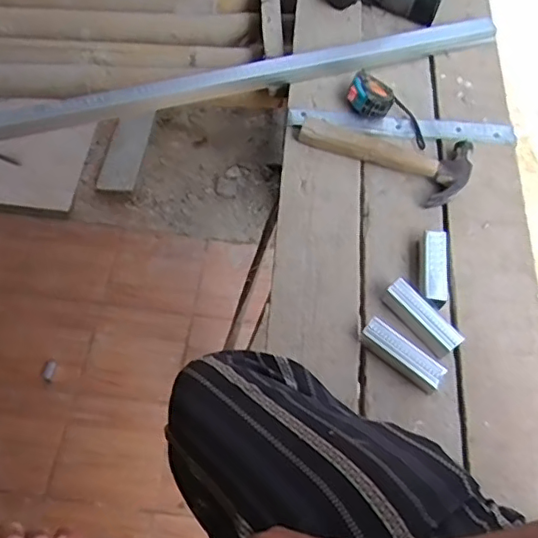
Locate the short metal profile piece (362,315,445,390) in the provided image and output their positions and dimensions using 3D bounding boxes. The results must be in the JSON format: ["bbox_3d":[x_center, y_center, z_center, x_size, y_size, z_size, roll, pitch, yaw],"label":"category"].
[{"bbox_3d":[0.161,0.103,0.678,0.104,0.039,0.023,38,66,17],"label":"short metal profile piece"}]

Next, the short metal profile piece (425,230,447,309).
[{"bbox_3d":[0.218,-0.005,0.731,0.028,0.021,0.106,7,60,1],"label":"short metal profile piece"}]

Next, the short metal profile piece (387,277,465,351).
[{"bbox_3d":[0.193,0.059,0.699,0.026,0.031,0.105,-35,68,-20],"label":"short metal profile piece"}]

